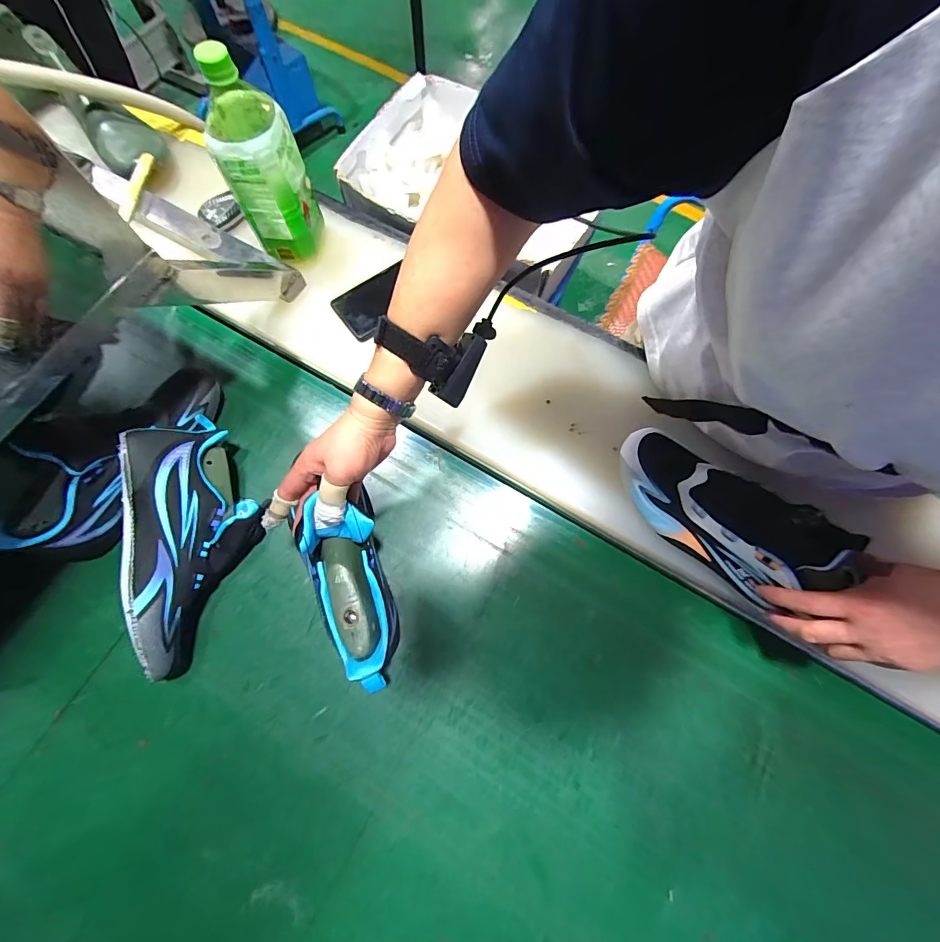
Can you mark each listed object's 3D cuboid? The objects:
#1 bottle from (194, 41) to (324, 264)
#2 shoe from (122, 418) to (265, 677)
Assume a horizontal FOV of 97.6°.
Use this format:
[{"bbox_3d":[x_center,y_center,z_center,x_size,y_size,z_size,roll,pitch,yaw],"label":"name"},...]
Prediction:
[{"bbox_3d":[-0.249,-0.369,0.497,0.089,0.207,0.107,-16,75,-5],"label":"bottle"},{"bbox_3d":[-0.304,0.073,0.463,0.108,0.104,0.272,-9,73,-2],"label":"shoe"}]

